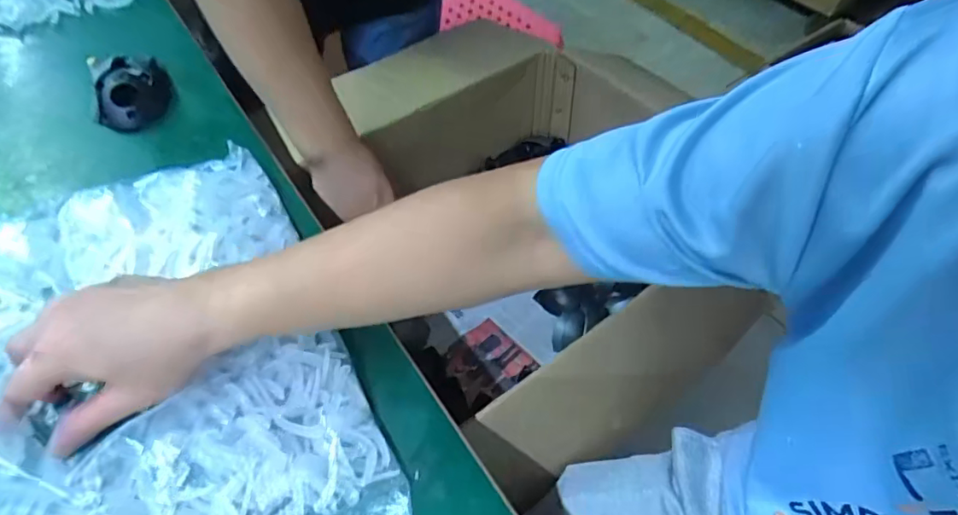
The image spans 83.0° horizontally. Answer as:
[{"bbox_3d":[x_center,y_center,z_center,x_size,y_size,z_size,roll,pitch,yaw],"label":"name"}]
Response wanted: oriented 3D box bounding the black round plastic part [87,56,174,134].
[{"bbox_3d":[-0.385,-0.190,0.595,0.081,0.043,0.117,-24,58,-18],"label":"black round plastic part"}]

